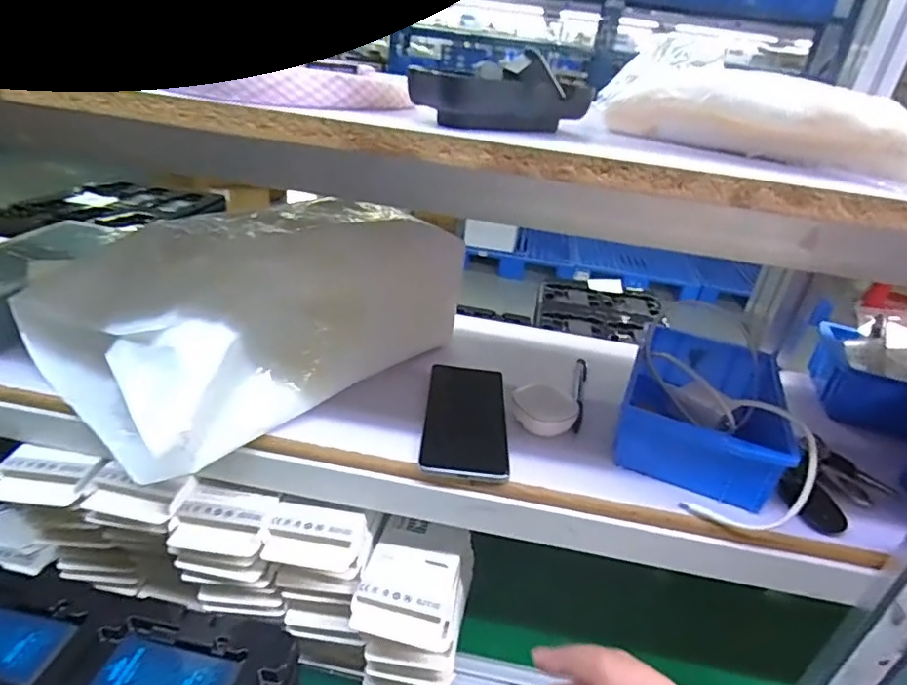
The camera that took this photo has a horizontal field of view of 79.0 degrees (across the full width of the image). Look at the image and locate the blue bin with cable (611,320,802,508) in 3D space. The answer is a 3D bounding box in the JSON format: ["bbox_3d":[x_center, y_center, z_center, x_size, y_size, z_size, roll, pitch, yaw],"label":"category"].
[{"bbox_3d":[0.238,0.053,0.529,0.135,0.075,0.211,18,30,18],"label":"blue bin with cable"}]

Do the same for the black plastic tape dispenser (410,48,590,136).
[{"bbox_3d":[0.028,-0.143,0.319,0.104,0.035,0.055,-15,36,-35],"label":"black plastic tape dispenser"}]

